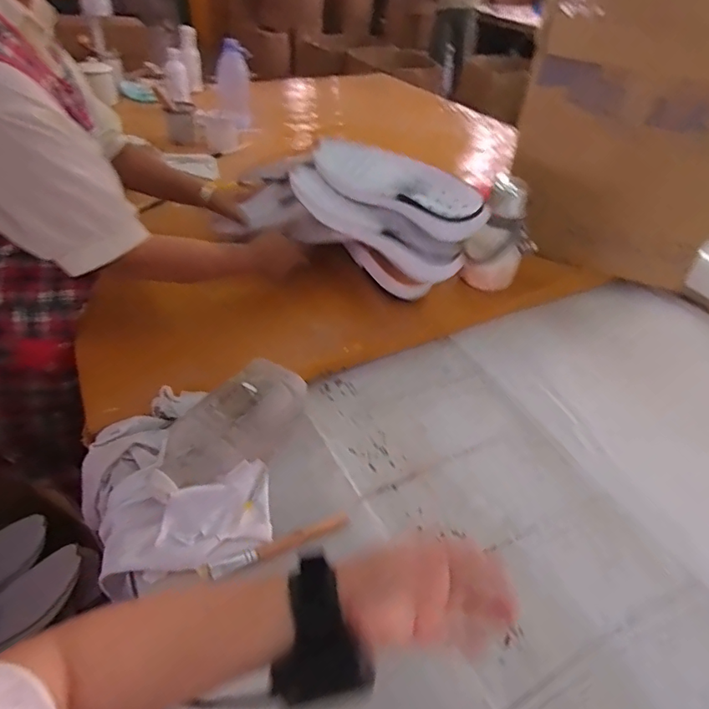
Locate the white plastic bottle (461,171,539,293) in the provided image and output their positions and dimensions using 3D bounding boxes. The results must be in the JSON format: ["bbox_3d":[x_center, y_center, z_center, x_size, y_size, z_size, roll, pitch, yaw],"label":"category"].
[{"bbox_3d":[0.259,-0.204,0.886,0.099,0.189,0.110,22,44,21],"label":"white plastic bottle"}]

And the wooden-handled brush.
[{"bbox_3d":[-0.080,0.202,0.541,0.163,0.016,0.022,-16,44,-21],"label":"wooden-handled brush"}]

